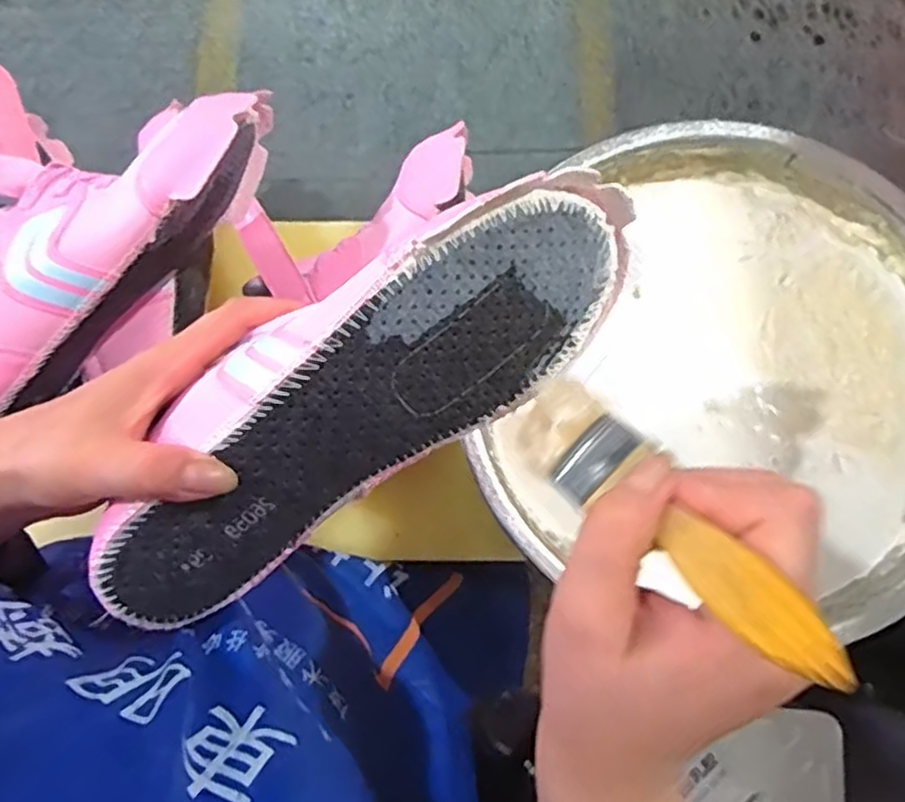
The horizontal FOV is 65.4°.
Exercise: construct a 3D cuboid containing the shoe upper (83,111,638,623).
[{"bbox_3d":[-0.048,-0.011,0.322,0.266,0.088,0.089,-40,123,6],"label":"shoe upper"}]

